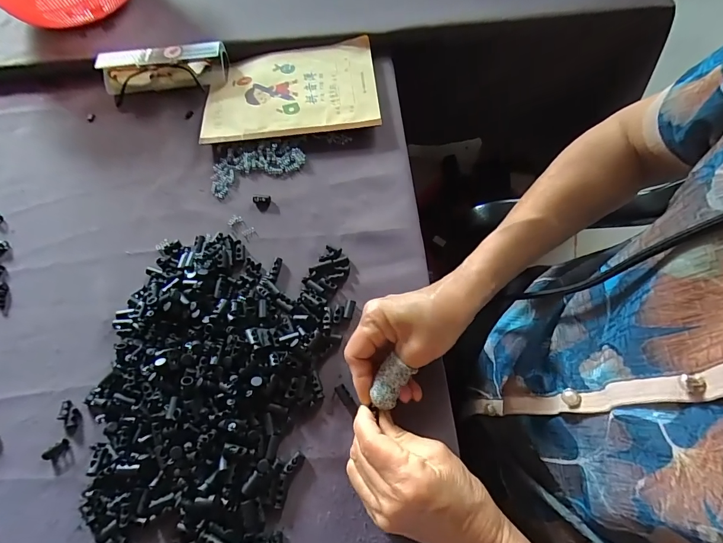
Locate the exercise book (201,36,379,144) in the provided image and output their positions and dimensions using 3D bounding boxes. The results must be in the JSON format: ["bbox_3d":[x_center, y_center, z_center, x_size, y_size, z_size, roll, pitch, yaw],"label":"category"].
[{"bbox_3d":[-0.085,-0.219,0.460,0.201,0.010,0.135,-6,66,1],"label":"exercise book"}]

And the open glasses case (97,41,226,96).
[{"bbox_3d":[-0.244,-0.250,0.469,0.154,0.034,0.043,-3,67,1],"label":"open glasses case"}]

